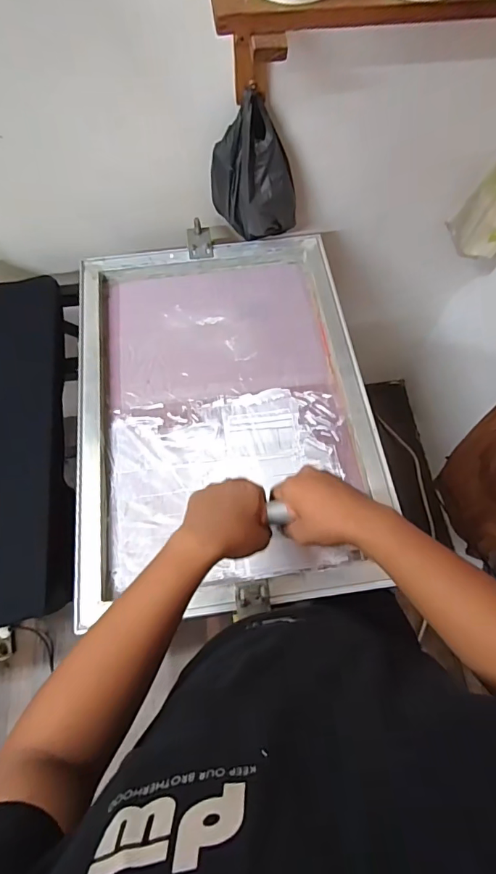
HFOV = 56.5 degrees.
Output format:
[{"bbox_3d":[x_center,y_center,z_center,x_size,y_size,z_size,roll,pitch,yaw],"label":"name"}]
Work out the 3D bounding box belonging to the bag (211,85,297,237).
[{"bbox_3d":[0.017,-0.458,0.823,0.121,0.217,0.127,-30,71,-13],"label":"bag"}]

